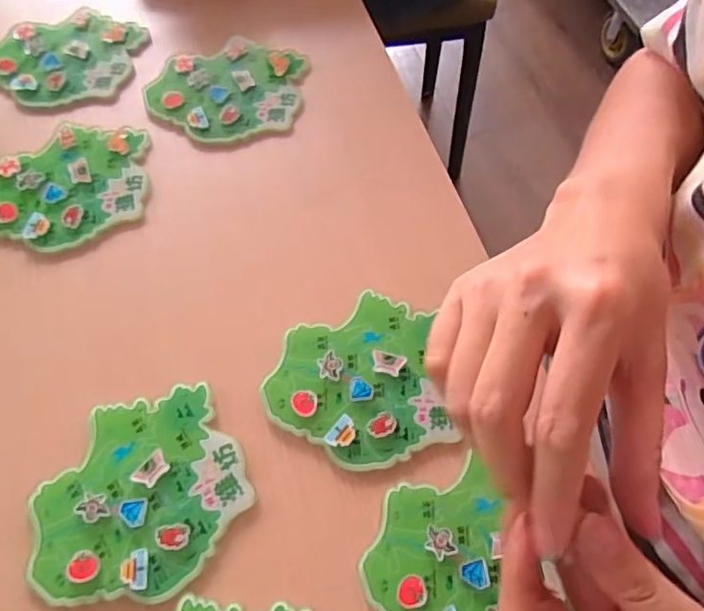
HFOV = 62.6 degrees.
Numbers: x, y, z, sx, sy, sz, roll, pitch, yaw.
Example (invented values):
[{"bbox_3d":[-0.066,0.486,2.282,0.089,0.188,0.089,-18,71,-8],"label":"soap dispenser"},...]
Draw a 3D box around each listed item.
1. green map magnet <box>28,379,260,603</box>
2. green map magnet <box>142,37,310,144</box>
[{"bbox_3d":[-0.108,0.095,0.295,0.104,0.005,0.097,-13,64,-8],"label":"green map magnet"},{"bbox_3d":[-0.089,-0.158,0.424,0.116,0.006,0.090,-15,64,-9],"label":"green map magnet"}]

